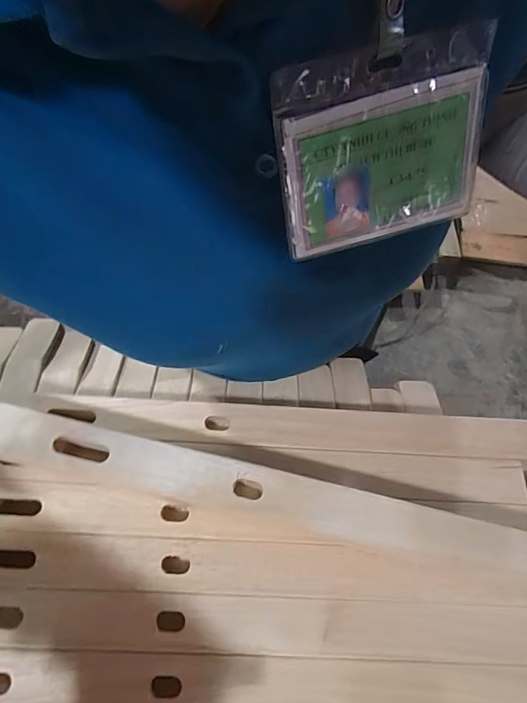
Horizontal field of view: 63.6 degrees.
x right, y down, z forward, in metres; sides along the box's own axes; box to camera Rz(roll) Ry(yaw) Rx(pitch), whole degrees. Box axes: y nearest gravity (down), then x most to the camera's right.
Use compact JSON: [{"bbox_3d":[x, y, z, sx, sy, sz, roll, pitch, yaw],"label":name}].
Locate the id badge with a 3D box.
[{"bbox_3d":[0.056,-0.091,0.197,0.099,0.082,0.004,-17,38,-6],"label":"id badge"}]

